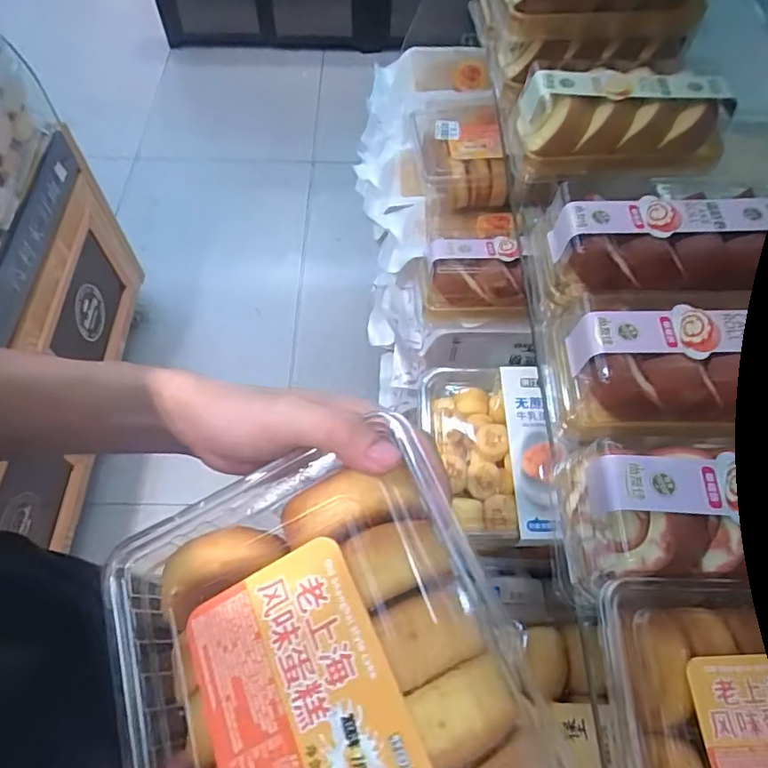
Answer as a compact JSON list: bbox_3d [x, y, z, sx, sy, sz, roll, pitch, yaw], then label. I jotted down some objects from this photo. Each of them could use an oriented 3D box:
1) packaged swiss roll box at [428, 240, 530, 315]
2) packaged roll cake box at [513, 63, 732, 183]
[{"bbox_3d":[0.105,-0.120,0.640,0.109,0.064,0.075,1,60,-1],"label":"packaged swiss roll box"},{"bbox_3d":[0.246,-0.279,0.587,0.202,0.082,0.083,-4,60,-4],"label":"packaged roll cake box"}]

